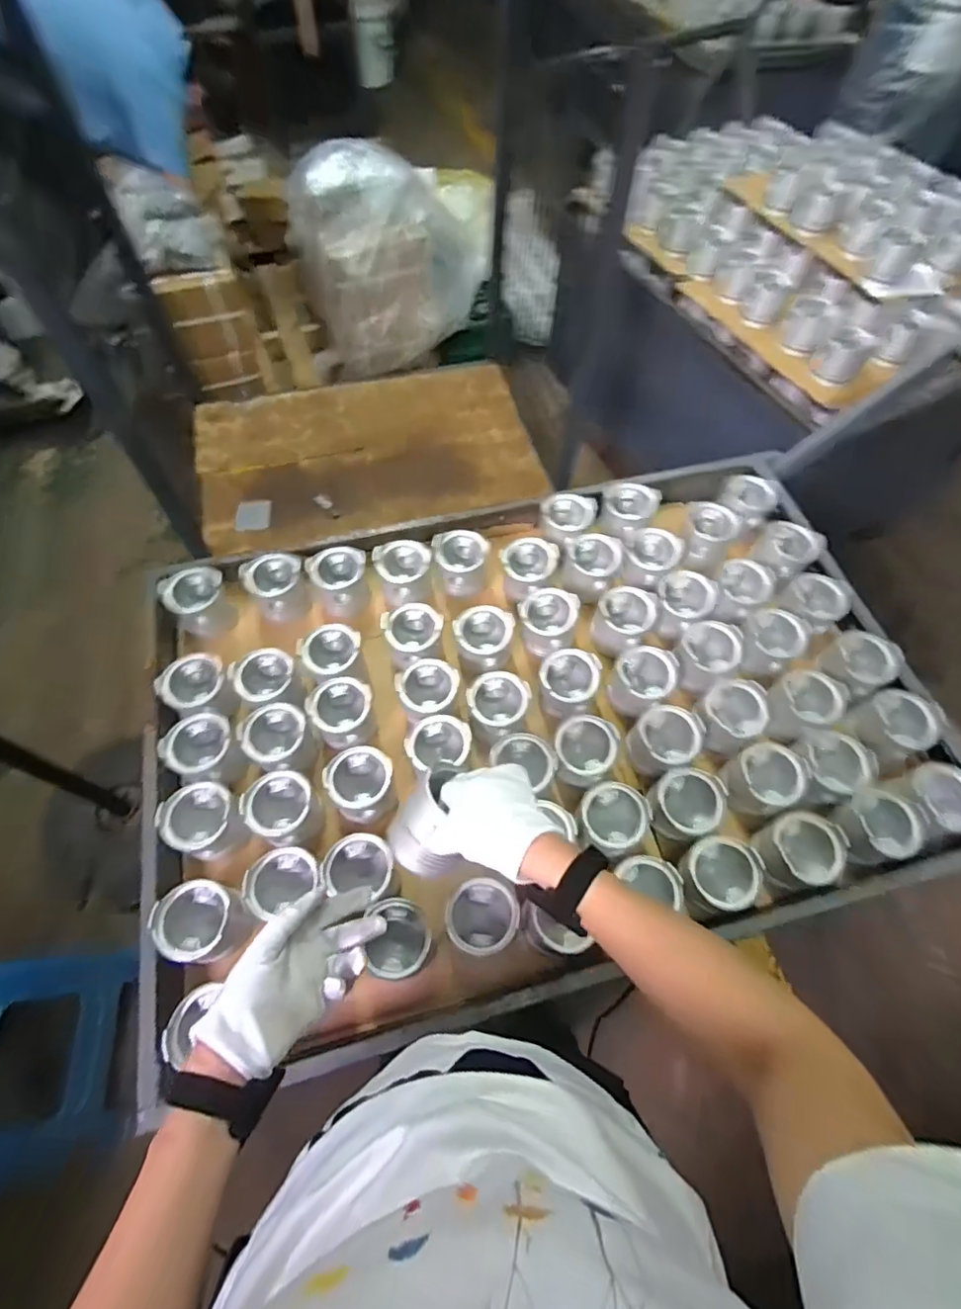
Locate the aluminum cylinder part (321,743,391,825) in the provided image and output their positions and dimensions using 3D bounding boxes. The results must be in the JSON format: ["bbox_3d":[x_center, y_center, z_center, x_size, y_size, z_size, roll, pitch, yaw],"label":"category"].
[{"bbox_3d":[-0.159,0.174,0.769,0.082,0.077,0.089,1,61,-2],"label":"aluminum cylinder part"}]

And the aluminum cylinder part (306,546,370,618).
[{"bbox_3d":[-0.229,-0.123,0.953,0.087,0.091,0.081,1,61,-2],"label":"aluminum cylinder part"}]

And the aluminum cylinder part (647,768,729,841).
[{"bbox_3d":[0.267,0.206,0.769,0.102,0.084,0.086,-23,64,-14],"label":"aluminum cylinder part"}]

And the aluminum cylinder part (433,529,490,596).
[{"bbox_3d":[-0.031,-0.154,0.966,0.090,0.073,0.096,1,61,-2],"label":"aluminum cylinder part"}]

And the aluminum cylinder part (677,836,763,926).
[{"bbox_3d":[0.297,0.286,0.726,0.096,0.093,0.090,1,61,-2],"label":"aluminum cylinder part"}]

